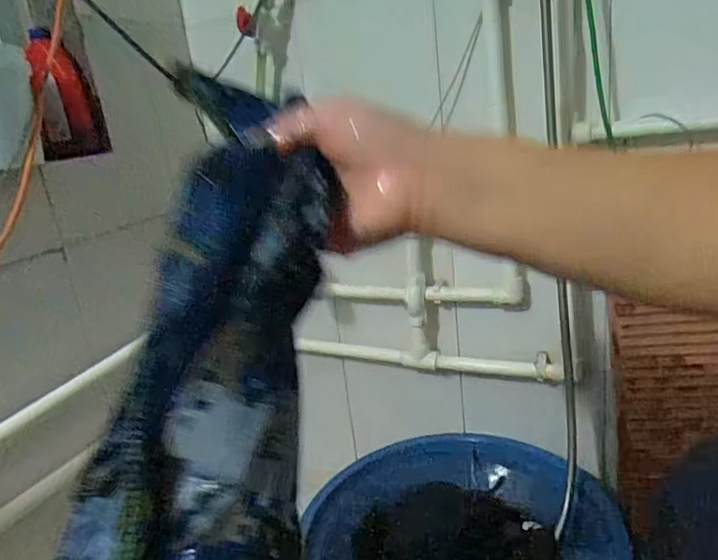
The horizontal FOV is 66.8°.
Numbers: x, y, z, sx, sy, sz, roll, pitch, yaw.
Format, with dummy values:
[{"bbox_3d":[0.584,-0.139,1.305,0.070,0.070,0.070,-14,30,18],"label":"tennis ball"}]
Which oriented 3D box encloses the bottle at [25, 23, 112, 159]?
[{"bbox_3d":[-0.459,-0.287,0.856,0.094,0.179,0.059,-19,21,-33],"label":"bottle"}]

